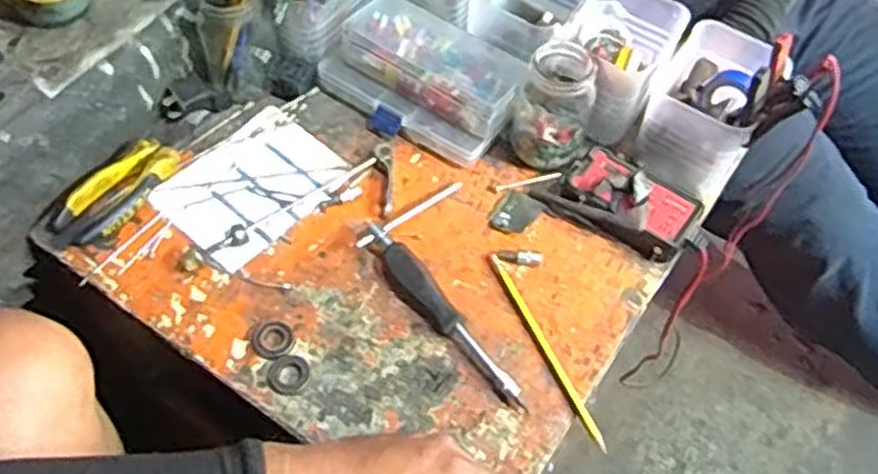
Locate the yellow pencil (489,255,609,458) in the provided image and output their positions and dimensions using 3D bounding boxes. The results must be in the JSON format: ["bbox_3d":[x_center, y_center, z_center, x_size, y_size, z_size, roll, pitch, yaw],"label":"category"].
[{"bbox_3d":[0.080,0.083,0.609,0.010,0.007,0.171,-20,62,-15],"label":"yellow pencil"}]

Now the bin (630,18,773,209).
[{"bbox_3d":[0.228,-0.108,0.689,0.089,0.080,0.127,23,60,10],"label":"bin"}]

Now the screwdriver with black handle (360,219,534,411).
[{"bbox_3d":[-0.003,0.056,0.615,0.020,0.025,0.195,-33,66,-21],"label":"screwdriver with black handle"}]

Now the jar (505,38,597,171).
[{"bbox_3d":[0.095,-0.111,0.673,0.064,0.098,0.074,12,59,4],"label":"jar"}]

